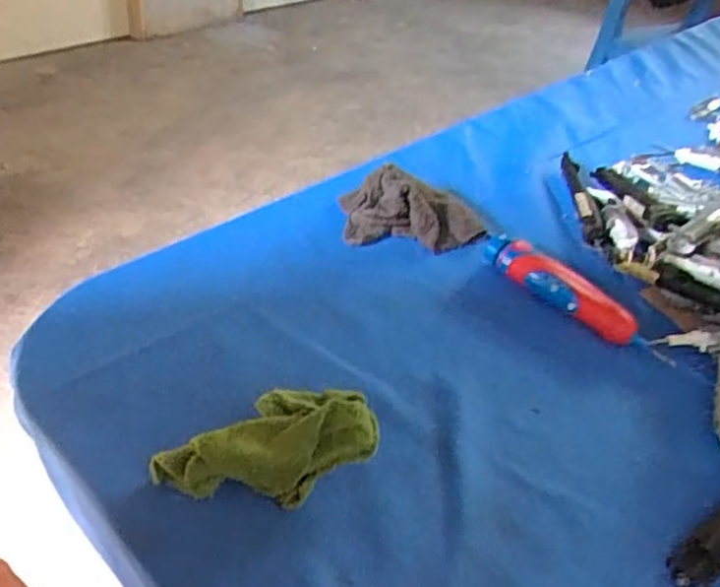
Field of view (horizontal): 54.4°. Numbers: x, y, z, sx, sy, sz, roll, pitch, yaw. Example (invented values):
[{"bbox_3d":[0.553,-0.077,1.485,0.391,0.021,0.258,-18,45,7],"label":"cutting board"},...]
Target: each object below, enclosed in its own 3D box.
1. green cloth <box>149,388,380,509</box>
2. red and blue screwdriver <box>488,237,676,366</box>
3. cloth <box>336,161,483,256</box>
[{"bbox_3d":[-0.051,0.084,0.379,0.119,0.042,0.054,-14,42,-3],"label":"green cloth"},{"bbox_3d":[0.159,-0.001,0.528,0.157,0.029,0.029,31,46,27],"label":"red and blue screwdriver"},{"bbox_3d":[0.045,-0.071,0.587,0.115,0.039,0.063,3,40,-4],"label":"cloth"}]

